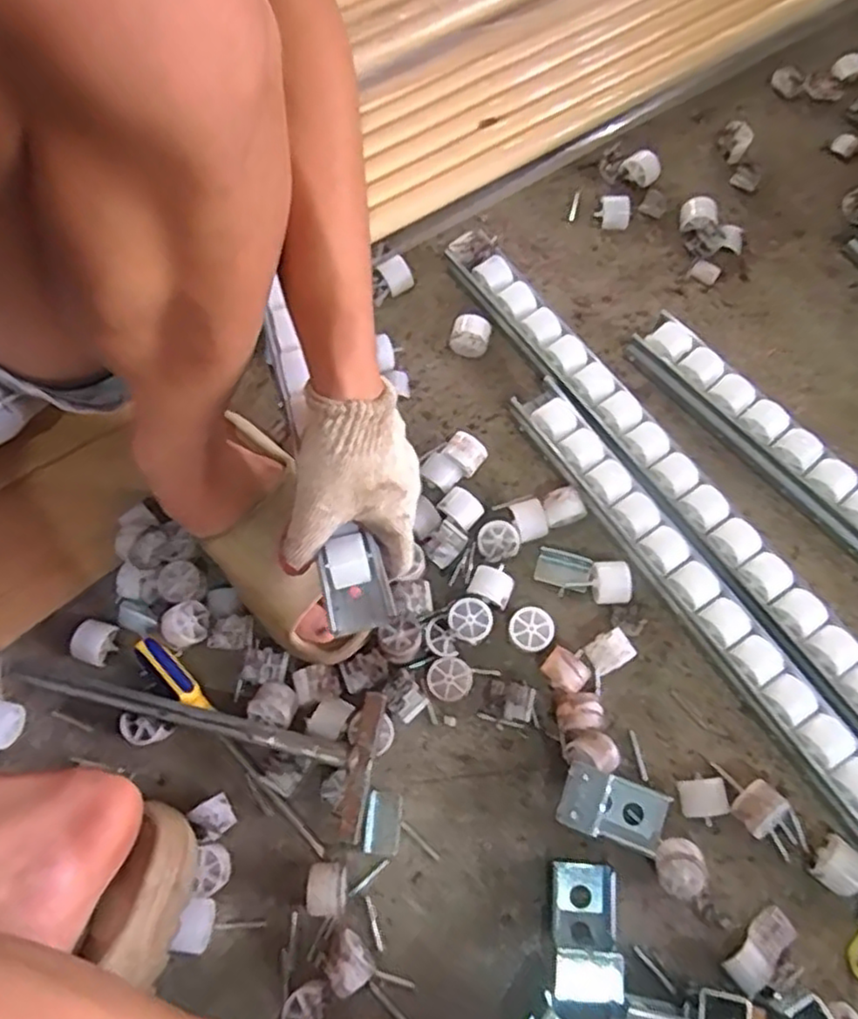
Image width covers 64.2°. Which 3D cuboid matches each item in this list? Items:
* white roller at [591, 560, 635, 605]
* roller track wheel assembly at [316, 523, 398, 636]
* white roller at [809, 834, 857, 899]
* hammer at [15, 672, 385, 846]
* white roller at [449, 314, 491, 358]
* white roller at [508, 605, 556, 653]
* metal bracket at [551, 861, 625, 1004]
[{"bbox_3d":[0.150,0.061,0.568,0.031,0.031,0.032,0,71,2],"label":"white roller"},{"bbox_3d":[-0.050,0.052,0.469,0.045,0.044,0.057,-15,71,-3],"label":"roller track wheel assembly"},{"bbox_3d":[0.300,0.262,0.501,0.034,0.024,0.033,-42,74,-11],"label":"white roller"},{"bbox_3d":[-0.184,0.170,0.526,0.288,0.026,0.099,10,72,6],"label":"hammer"},{"bbox_3d":[0.038,-0.162,0.644,0.036,0.035,0.026,0,71,2],"label":"white roller"},{"bbox_3d":[0.083,0.099,0.561,0.035,0.024,0.035,42,78,14],"label":"white roller"},{"bbox_3d":[0.111,0.302,0.489,0.043,0.034,0.084,0,71,2],"label":"metal bracket"}]

